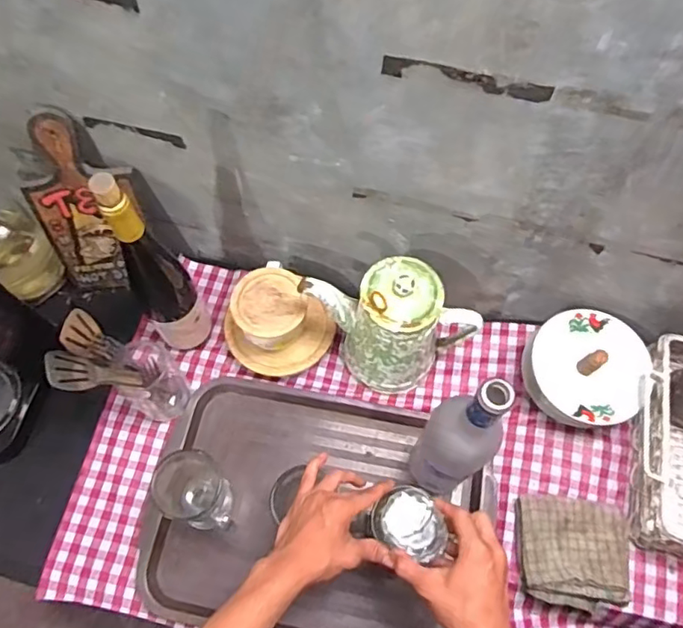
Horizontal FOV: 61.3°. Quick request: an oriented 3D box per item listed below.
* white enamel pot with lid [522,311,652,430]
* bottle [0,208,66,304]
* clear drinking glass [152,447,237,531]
[{"bbox_3d":[0.311,0.071,0.736,0.138,0.089,0.145,0,66,0],"label":"white enamel pot with lid"},{"bbox_3d":[-0.470,-0.100,0.798,0.096,0.192,0.093,36,70,14],"label":"bottle"},{"bbox_3d":[-0.171,0.216,0.694,0.082,0.112,0.076,0,66,0],"label":"clear drinking glass"}]

